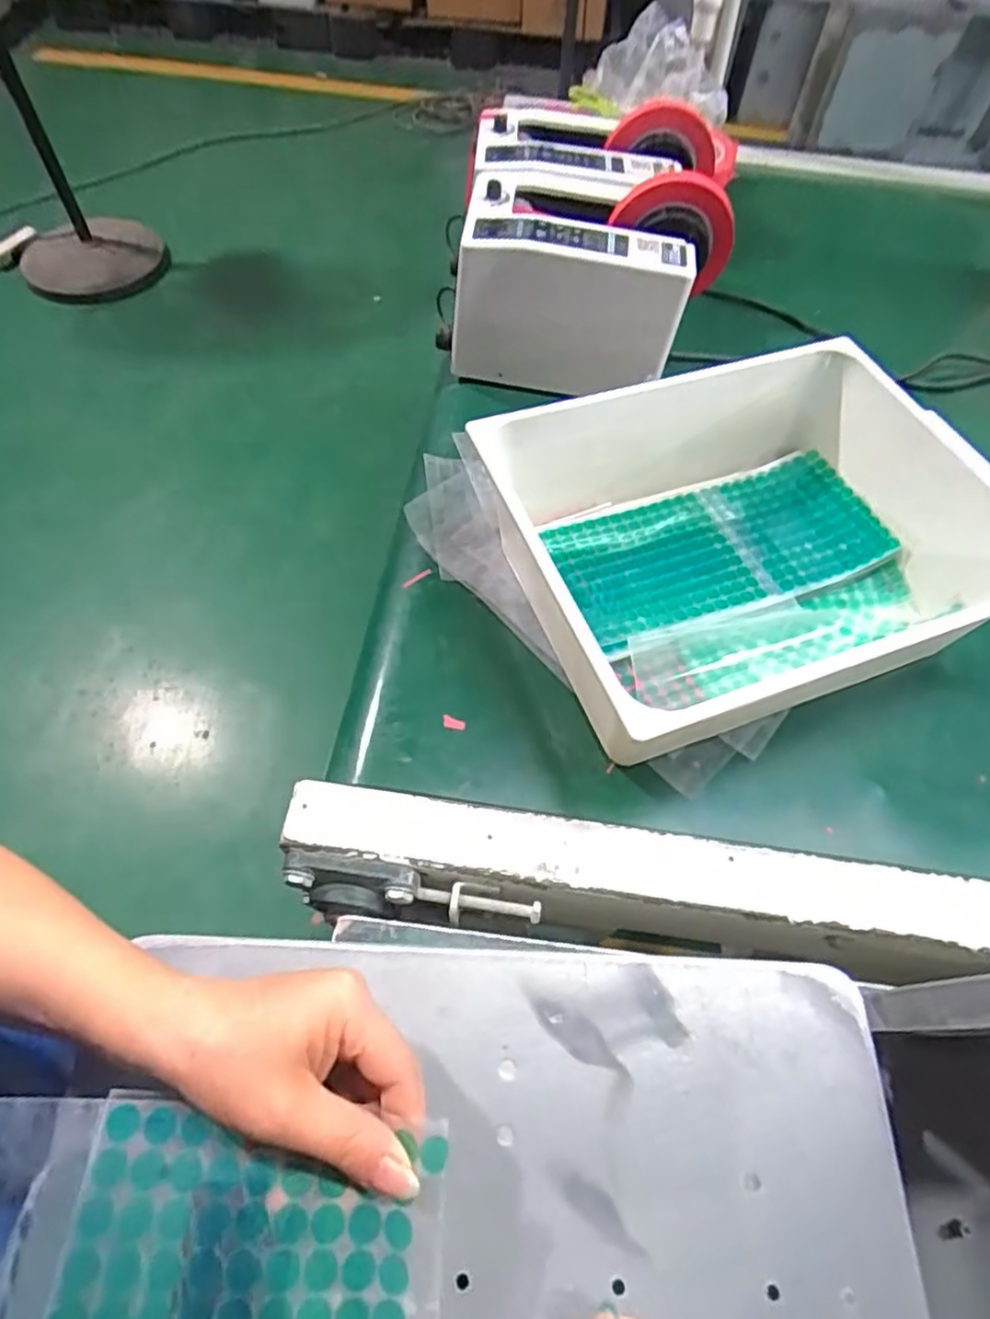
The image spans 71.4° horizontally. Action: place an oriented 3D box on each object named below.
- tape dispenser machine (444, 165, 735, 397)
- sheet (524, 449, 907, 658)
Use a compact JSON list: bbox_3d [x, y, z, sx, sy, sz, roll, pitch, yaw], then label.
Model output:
[{"bbox_3d":[0.088,-0.383,0.688,0.256,0.145,0.157,8,60,2],"label":"tape dispenser machine"},{"bbox_3d":[0.192,-0.098,0.605,0.281,0.028,0.141,-17,62,-12],"label":"sheet"}]

